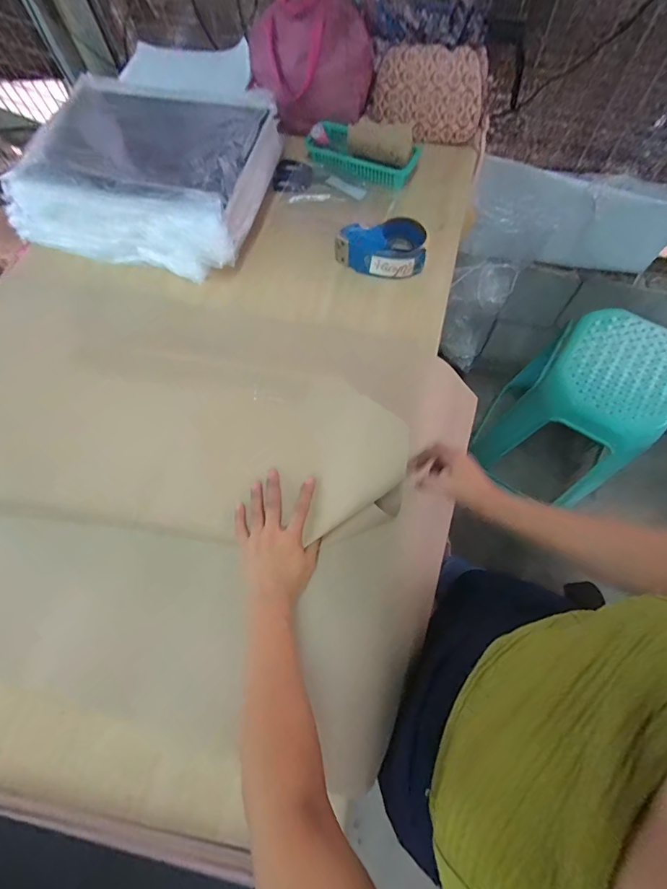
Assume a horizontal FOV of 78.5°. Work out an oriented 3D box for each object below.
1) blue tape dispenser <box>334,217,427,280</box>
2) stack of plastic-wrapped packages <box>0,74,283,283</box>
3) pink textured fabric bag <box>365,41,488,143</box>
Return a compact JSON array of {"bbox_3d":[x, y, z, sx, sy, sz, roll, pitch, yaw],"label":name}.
[{"bbox_3d":[0.083,-0.351,0.726,0.159,0.059,0.090,-1,69,2],"label":"blue tape dispenser"},{"bbox_3d":[-0.339,-0.511,0.756,0.430,0.142,0.323,15,70,8],"label":"stack of plastic-wrapped packages"},{"bbox_3d":[0.186,-0.689,0.803,0.224,0.135,0.047,7,69,4],"label":"pink textured fabric bag"}]

